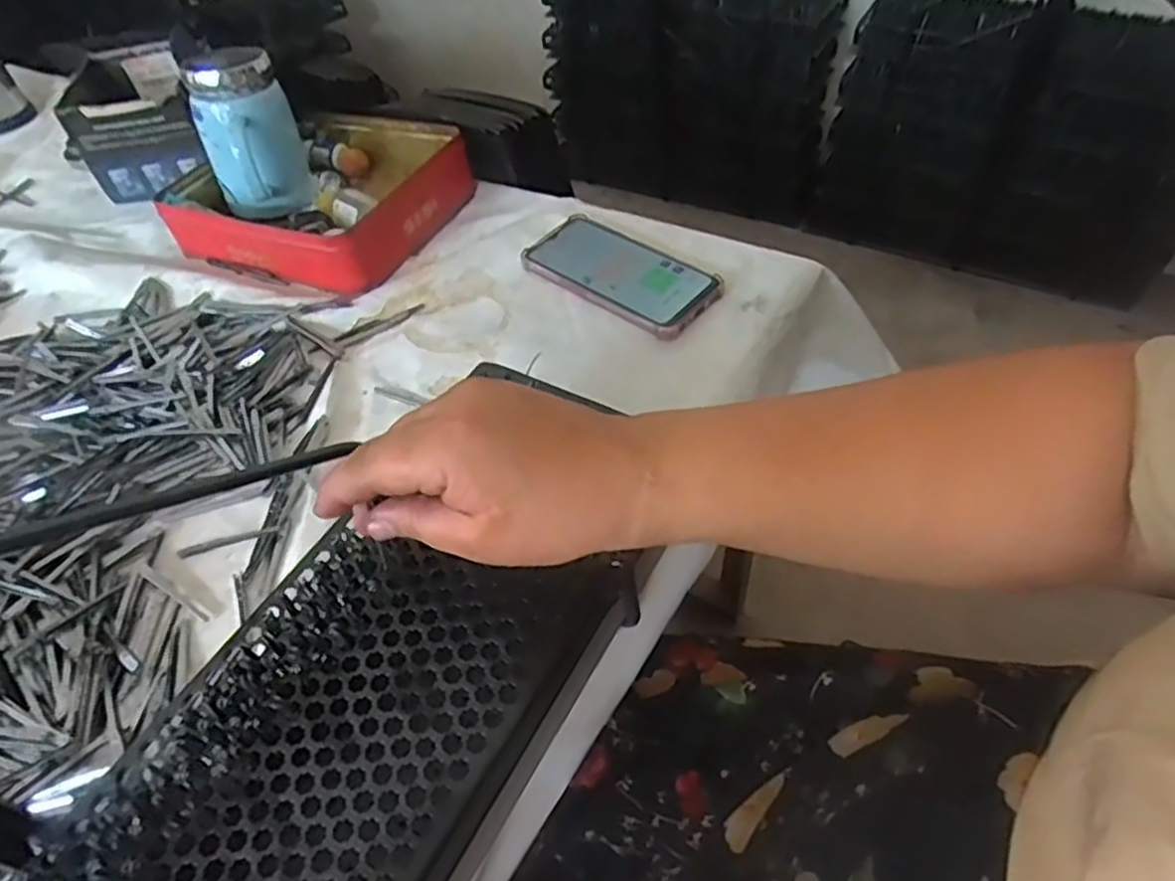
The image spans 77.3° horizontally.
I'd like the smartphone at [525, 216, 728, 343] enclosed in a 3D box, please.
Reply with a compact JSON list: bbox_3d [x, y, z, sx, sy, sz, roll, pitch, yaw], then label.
[{"bbox_3d":[0.028,-0.143,0.609,0.166,0.018,0.082,32,66,30],"label":"smartphone"}]

